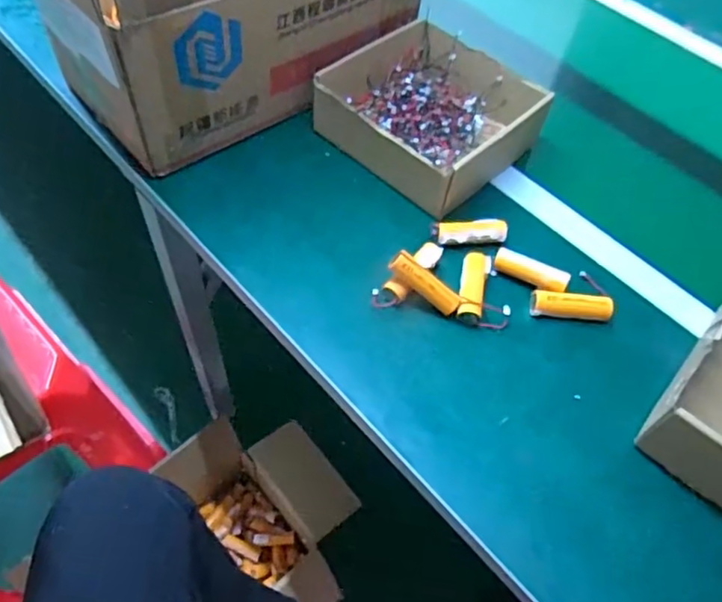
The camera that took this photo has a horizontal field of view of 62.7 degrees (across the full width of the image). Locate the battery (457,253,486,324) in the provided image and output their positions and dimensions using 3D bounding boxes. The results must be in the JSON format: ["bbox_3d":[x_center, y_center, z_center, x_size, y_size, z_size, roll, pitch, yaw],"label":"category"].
[{"bbox_3d":[0.103,-0.012,0.556,0.021,0.020,0.078,11,56,5],"label":"battery"}]

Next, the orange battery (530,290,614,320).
[{"bbox_3d":[0.195,0.006,0.554,0.071,0.024,0.022,7,56,2],"label":"orange battery"}]

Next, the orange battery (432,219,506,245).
[{"bbox_3d":[0.109,-0.067,0.594,0.074,0.017,0.023,-5,56,-6],"label":"orange battery"}]

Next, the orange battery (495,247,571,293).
[{"bbox_3d":[0.162,-0.027,0.567,0.070,0.022,0.019,27,59,15],"label":"orange battery"}]

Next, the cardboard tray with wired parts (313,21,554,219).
[{"bbox_3d":[0.081,-0.213,0.672,0.196,0.070,0.198,40,63,22],"label":"cardboard tray with wired parts"}]

